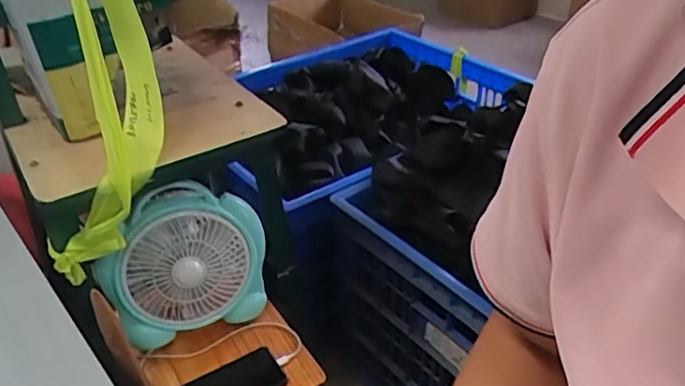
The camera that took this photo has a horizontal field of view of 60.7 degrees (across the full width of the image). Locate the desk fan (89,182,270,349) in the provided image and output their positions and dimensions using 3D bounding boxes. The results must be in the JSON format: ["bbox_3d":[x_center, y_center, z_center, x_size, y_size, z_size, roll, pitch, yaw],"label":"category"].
[{"bbox_3d":[-0.241,0.099,0.898,0.240,0.253,0.087,-21,24,-22],"label":"desk fan"}]

